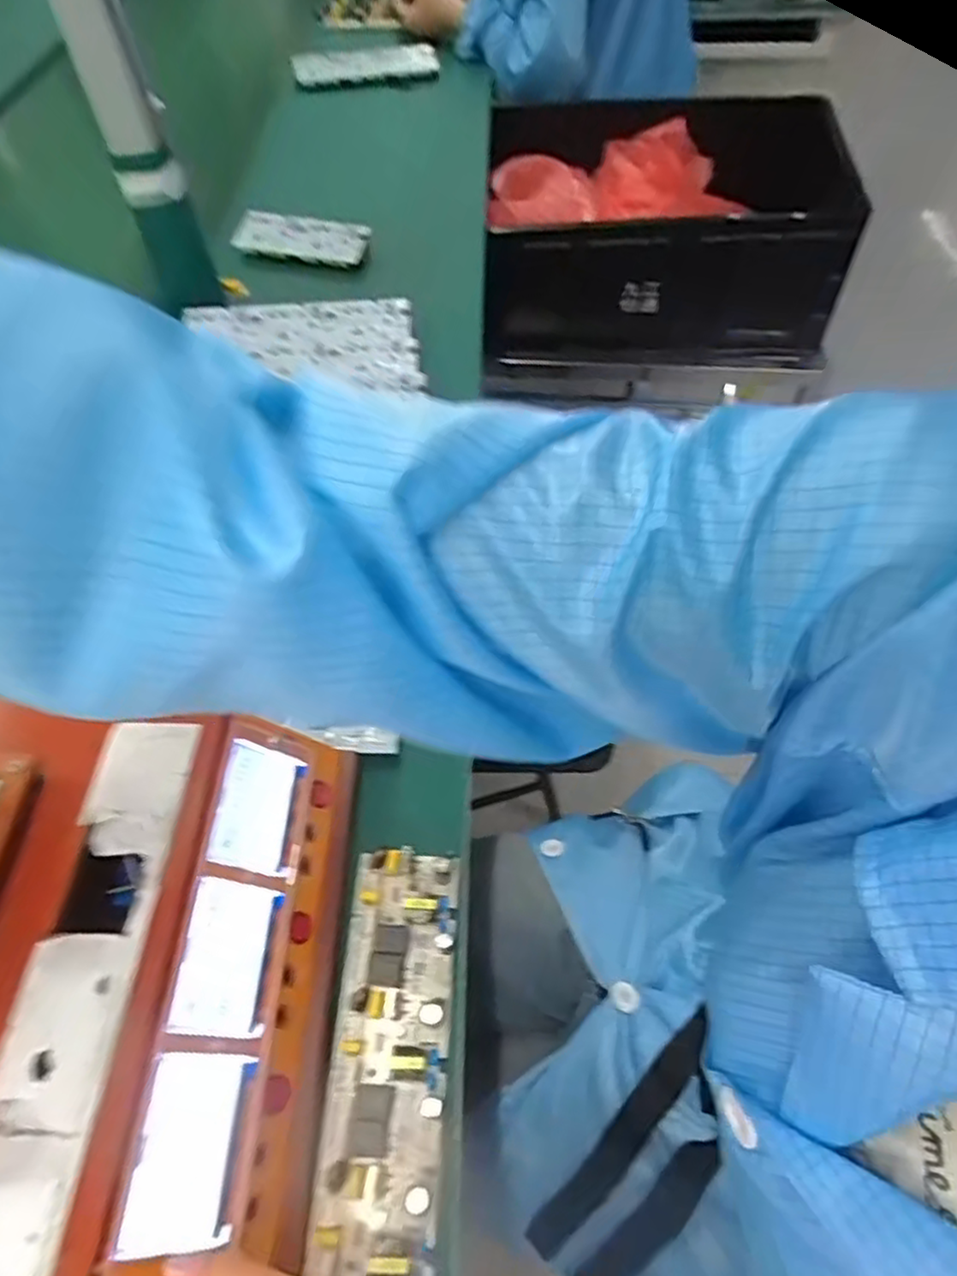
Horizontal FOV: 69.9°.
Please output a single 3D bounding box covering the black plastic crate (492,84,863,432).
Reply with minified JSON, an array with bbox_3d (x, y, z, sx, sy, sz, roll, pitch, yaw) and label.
[{"bbox_3d":[0.293,-0.685,1.145,0.540,0.299,0.406,1,56,3],"label":"black plastic crate"}]

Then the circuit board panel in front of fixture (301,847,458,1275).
[{"bbox_3d":[-0.050,0.233,0.373,0.064,0.025,0.229,1,56,3],"label":"circuit board panel in front of fixture"}]

